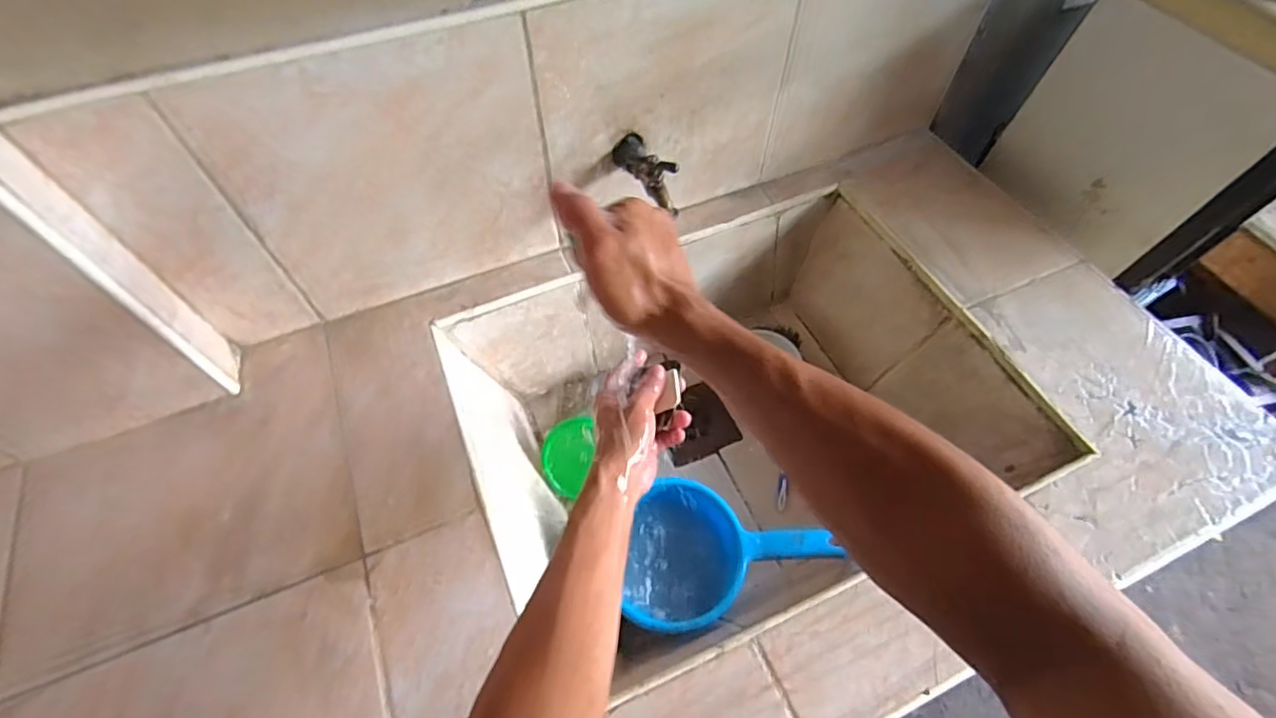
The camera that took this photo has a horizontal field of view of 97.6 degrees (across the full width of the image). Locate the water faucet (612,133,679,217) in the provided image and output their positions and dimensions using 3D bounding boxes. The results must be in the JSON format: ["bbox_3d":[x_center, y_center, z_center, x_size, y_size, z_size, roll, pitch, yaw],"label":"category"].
[{"bbox_3d":[0.010,-0.213,0.621,0.036,0.054,0.109,-20,60,-12],"label":"water faucet"}]

